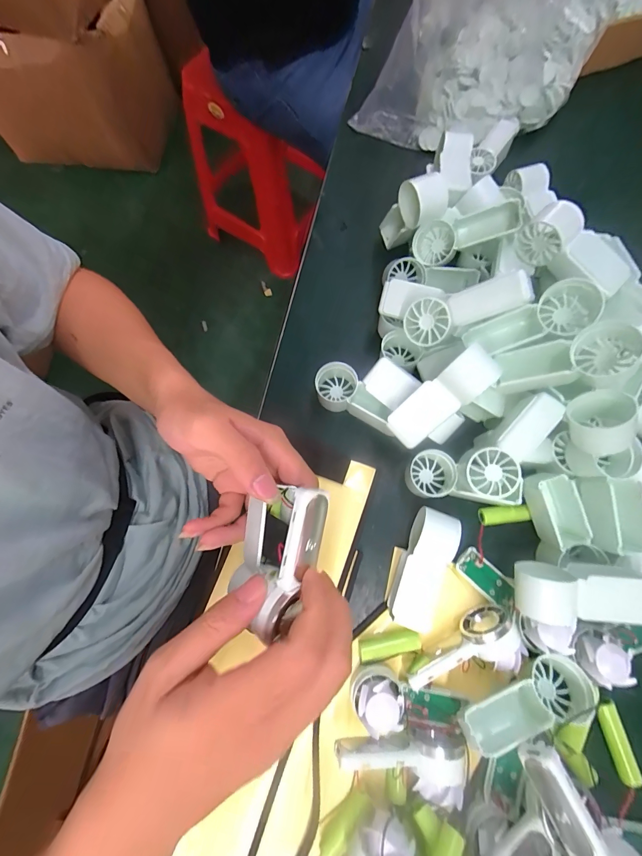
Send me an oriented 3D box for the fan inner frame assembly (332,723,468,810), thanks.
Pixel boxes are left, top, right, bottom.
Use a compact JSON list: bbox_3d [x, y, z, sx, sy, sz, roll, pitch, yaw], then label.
[{"bbox_3d":[0.056,0.237,0.243,0.090,0.038,0.034,6,75,3],"label":"fan inner frame assembly"}]

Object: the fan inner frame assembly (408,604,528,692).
[{"bbox_3d":[0.110,0.173,0.267,0.091,0.030,0.038,-16,75,-3],"label":"fan inner frame assembly"}]

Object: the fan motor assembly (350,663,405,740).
[{"bbox_3d":[0.042,0.206,0.259,0.037,0.027,0.036,5,75,3],"label":"fan motor assembly"}]

